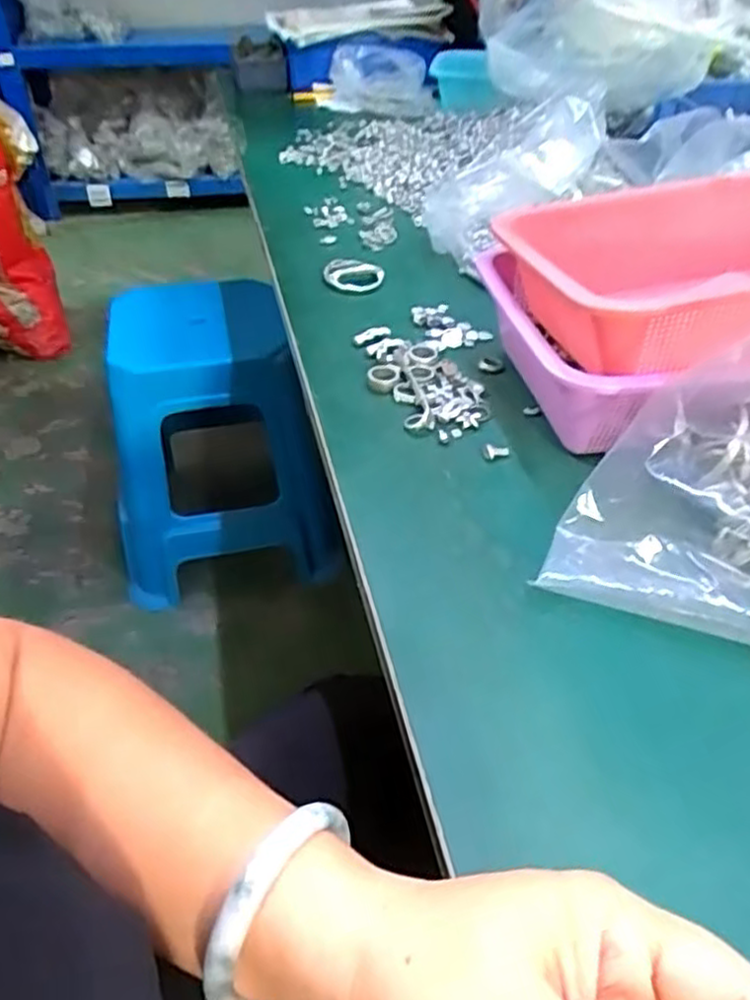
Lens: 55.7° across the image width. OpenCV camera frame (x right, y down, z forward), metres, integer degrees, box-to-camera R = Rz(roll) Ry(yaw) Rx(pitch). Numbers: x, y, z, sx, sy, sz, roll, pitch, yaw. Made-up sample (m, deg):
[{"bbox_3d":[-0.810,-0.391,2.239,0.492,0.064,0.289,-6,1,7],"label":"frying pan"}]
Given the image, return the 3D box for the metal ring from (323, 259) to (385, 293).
[{"bbox_3d":[-0.022,-0.237,0.745,0.061,0.017,0.068,2,40,0],"label":"metal ring"}]

